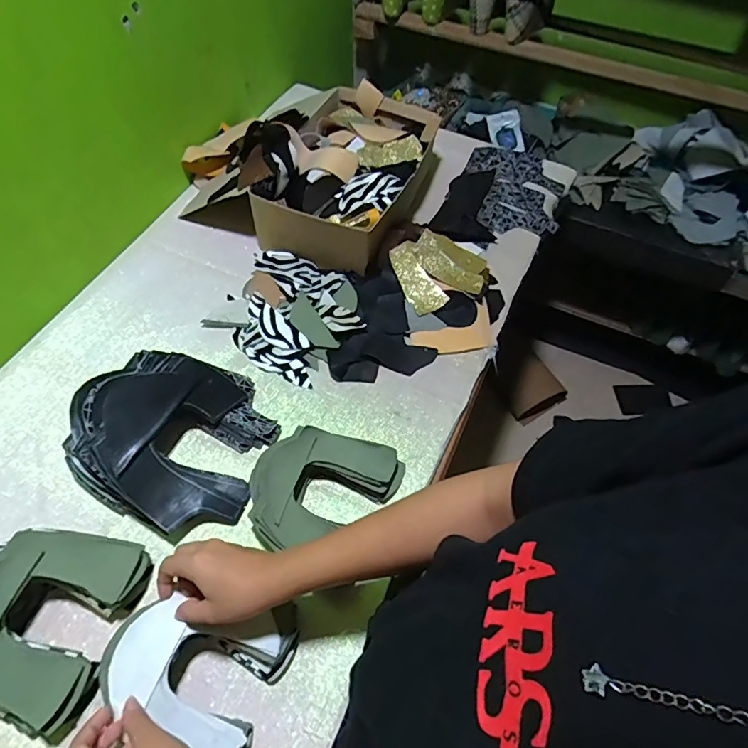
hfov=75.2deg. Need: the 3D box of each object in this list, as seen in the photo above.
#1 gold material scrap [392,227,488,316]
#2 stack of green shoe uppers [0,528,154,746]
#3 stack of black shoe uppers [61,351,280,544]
[{"bbox_3d":[0.108,-0.176,0.774,0.166,0.053,0.137,-27,63,-18],"label":"gold material scrap"},{"bbox_3d":[-0.333,0.239,0.475,0.151,0.074,0.173,10,58,4],"label":"stack of green shoe uppers"},{"bbox_3d":[-0.246,0.064,0.578,0.219,0.087,0.207,15,59,7],"label":"stack of black shoe uppers"}]

